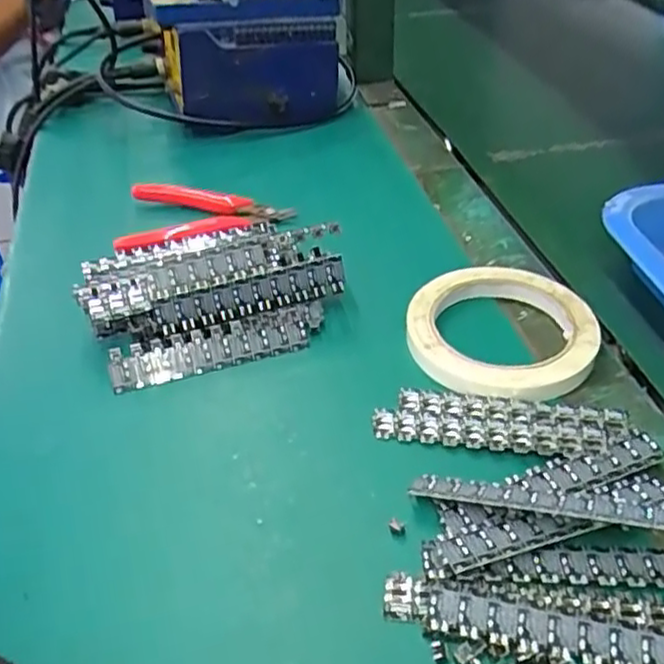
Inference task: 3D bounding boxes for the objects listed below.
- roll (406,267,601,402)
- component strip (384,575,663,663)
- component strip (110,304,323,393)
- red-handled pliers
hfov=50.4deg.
[{"bbox_3d":[0.096,-0.003,0.397,0.099,0.014,0.105,-2,39,2],"label":"roll"},{"bbox_3d":[0.081,0.112,0.263,0.125,0.006,0.020,9,41,15],"label":"component strip"},{"bbox_3d":[-0.062,0.007,0.395,0.119,0.018,0.021,-13,40,-11],"label":"component strip"},{"bbox_3d":[-0.089,-0.084,0.508,0.119,0.013,0.077,-2,39,3],"label":"red-handled pliers"}]

